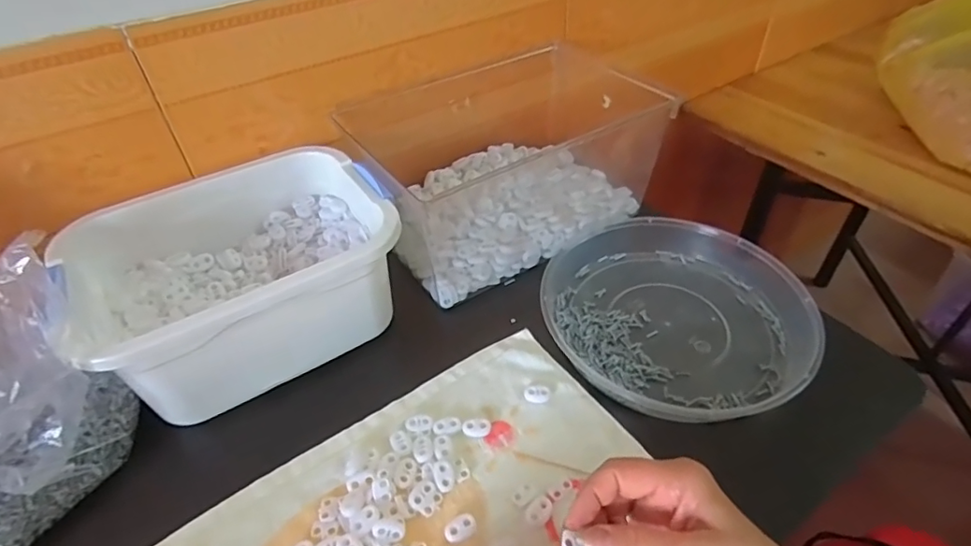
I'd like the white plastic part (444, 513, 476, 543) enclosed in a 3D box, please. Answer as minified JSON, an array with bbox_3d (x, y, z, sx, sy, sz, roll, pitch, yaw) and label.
[{"bbox_3d":[-0.017,0.173,0.360,0.022,0.005,0.015,-21,46,-18],"label":"white plastic part"}]

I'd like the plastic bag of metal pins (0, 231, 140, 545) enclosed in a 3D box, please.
[{"bbox_3d":[-0.327,0.089,0.371,0.115,0.223,0.093,-5,3,-1],"label":"plastic bag of metal pins"}]

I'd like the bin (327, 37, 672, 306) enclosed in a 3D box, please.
[{"bbox_3d":[0.032,-0.128,0.589,0.311,0.129,0.202,-26,48,-23],"label":"bin"}]

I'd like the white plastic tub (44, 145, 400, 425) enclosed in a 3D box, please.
[{"bbox_3d":[-0.211,-0.004,0.474,0.239,0.099,0.196,-26,47,-22],"label":"white plastic tub"}]

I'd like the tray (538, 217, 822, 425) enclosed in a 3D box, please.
[{"bbox_3d":[0.173,0.032,0.487,0.227,0.041,0.214,-2,43,2],"label":"tray"}]

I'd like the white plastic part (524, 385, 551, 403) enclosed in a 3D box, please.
[{"bbox_3d":[0.042,0.100,0.435,0.021,0.004,0.015,5,44,9],"label":"white plastic part"}]

